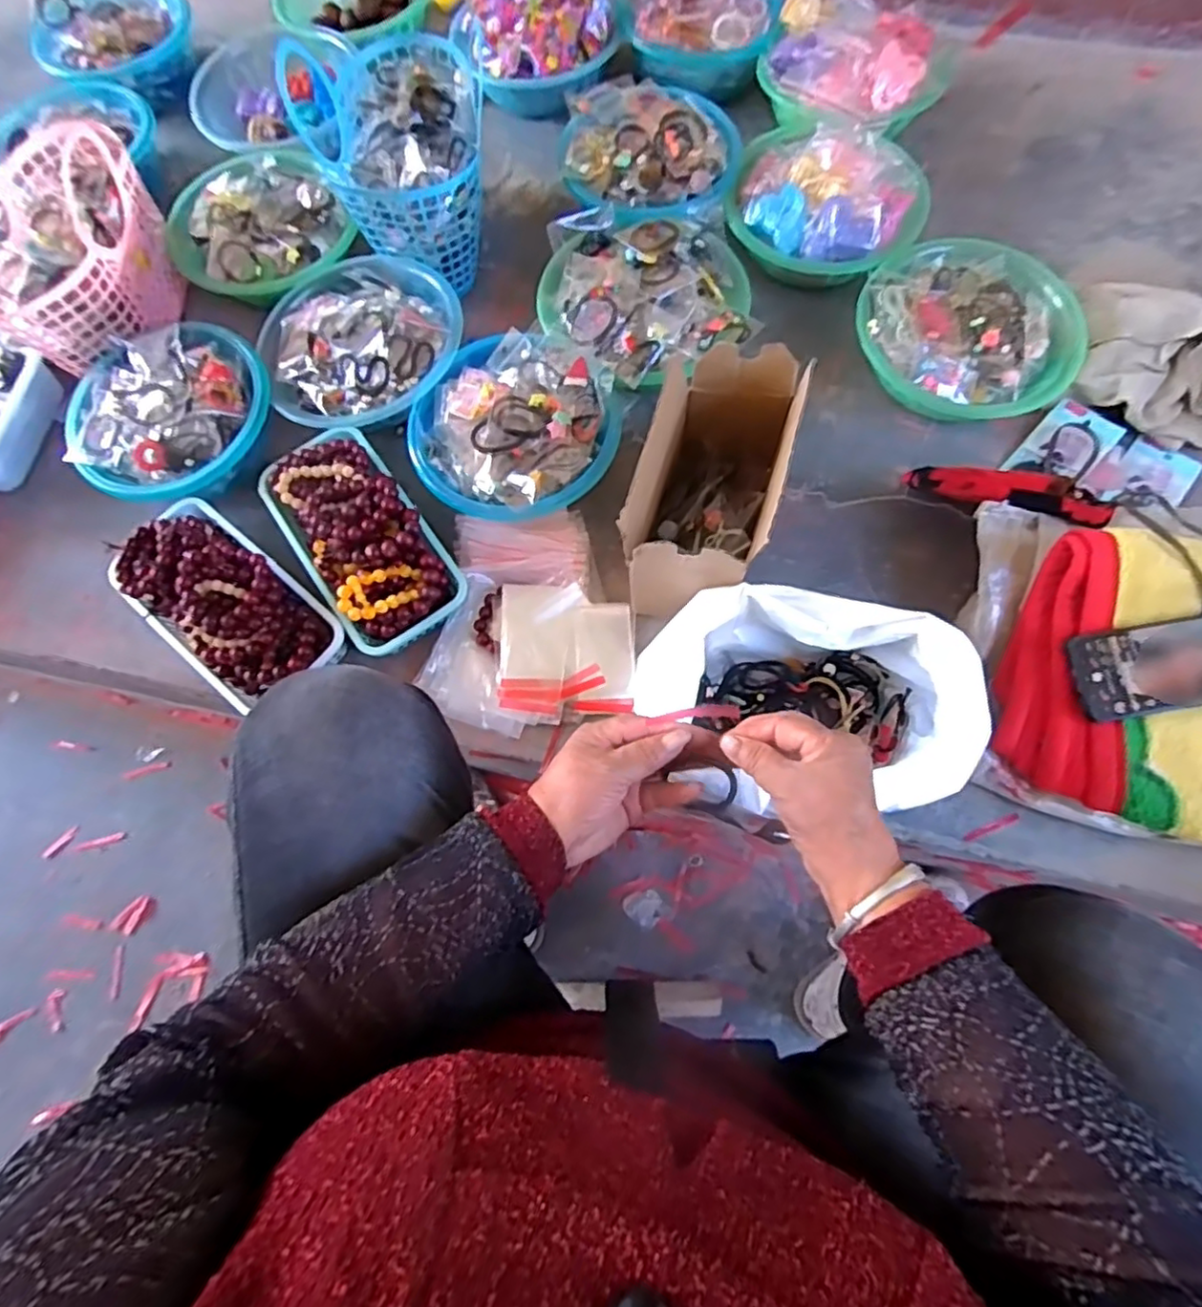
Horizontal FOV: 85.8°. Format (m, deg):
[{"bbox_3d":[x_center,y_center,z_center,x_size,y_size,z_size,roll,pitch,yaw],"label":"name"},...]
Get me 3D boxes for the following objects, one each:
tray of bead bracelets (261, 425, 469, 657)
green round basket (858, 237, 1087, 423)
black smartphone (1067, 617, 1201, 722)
[{"bbox_3d":[-0.255,-0.127,0.678,0.129,0.079,0.252,-34,74,-9],"label":"tray of bead bracelets"},{"bbox_3d":[0.409,-0.370,0.742,0.240,0.073,0.211,1,72,3],"label":"green round basket"},{"bbox_3d":[0.504,0.011,0.570,0.169,0.014,0.076,-10,79,0],"label":"black smartphone"}]

